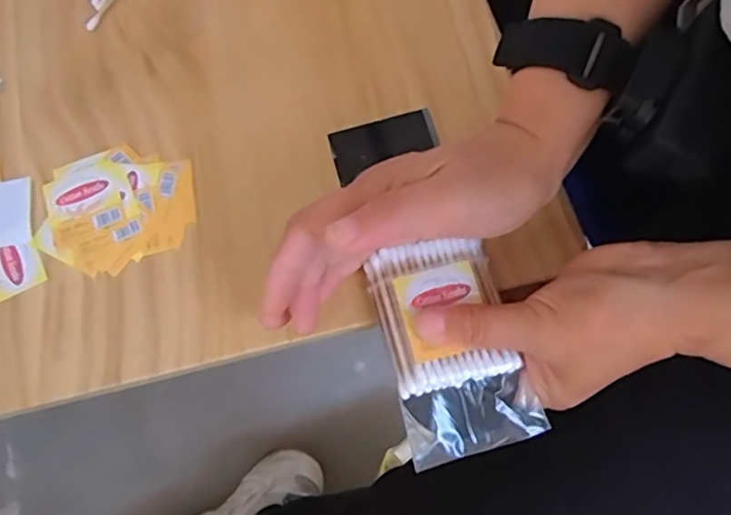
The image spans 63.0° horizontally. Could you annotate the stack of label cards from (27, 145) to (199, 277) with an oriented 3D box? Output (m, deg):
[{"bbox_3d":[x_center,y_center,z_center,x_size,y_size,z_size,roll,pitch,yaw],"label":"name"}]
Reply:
[{"bbox_3d":[-0.135,-0.028,0.322,0.082,0.004,0.070,-26,70,-9],"label":"stack of label cards"}]

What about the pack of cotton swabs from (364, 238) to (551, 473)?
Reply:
[{"bbox_3d":[0.041,0.041,0.285,0.061,0.017,0.099,-16,69,-5],"label":"pack of cotton swabs"}]

